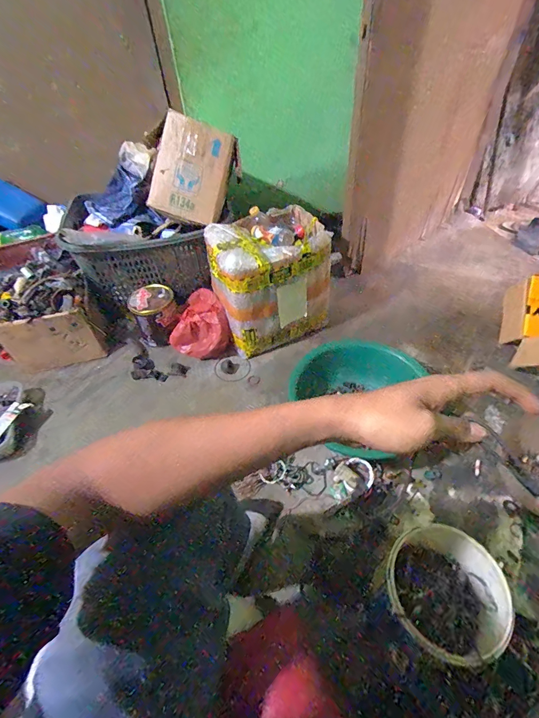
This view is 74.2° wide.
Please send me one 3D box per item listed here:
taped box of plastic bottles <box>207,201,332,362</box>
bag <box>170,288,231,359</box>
[{"bbox_3d":[0.004,-0.253,1.157,0.355,0.349,0.261,-22,49,-14],"label":"taped box of plastic bottles"},{"bbox_3d":[-0.238,-0.119,1.173,0.191,0.133,0.208,-13,48,-7],"label":"bag"}]

